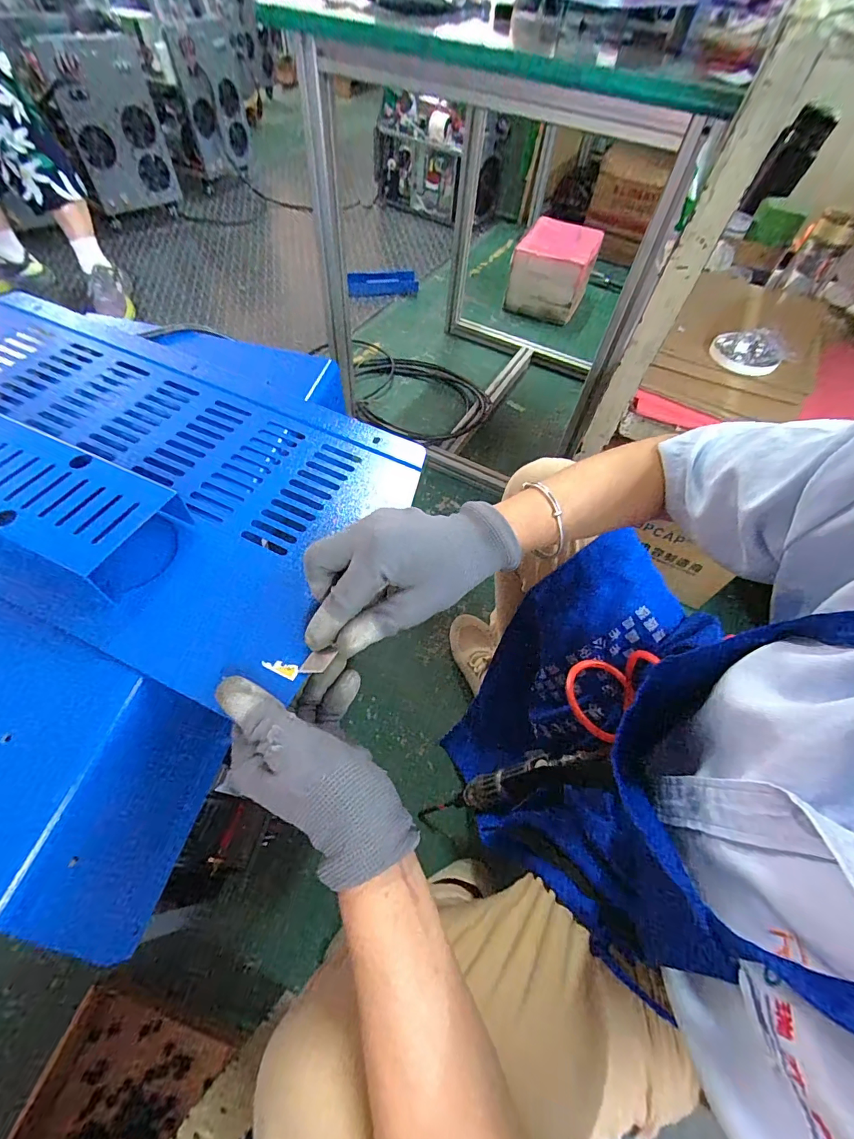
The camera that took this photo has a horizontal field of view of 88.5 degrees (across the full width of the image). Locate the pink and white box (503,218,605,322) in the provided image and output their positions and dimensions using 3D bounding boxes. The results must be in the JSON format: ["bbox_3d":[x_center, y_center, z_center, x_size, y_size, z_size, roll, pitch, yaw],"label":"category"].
[{"bbox_3d":[0.439,-1.054,1.548,0.263,0.227,0.225,18,57,7],"label":"pink and white box"}]

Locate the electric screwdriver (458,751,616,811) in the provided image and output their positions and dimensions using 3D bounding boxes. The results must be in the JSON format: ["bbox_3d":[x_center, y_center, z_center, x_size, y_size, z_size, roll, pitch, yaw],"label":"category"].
[{"bbox_3d":[0.121,0.272,0.565,0.046,0.276,0.054,18,51,-30],"label":"electric screwdriver"}]

